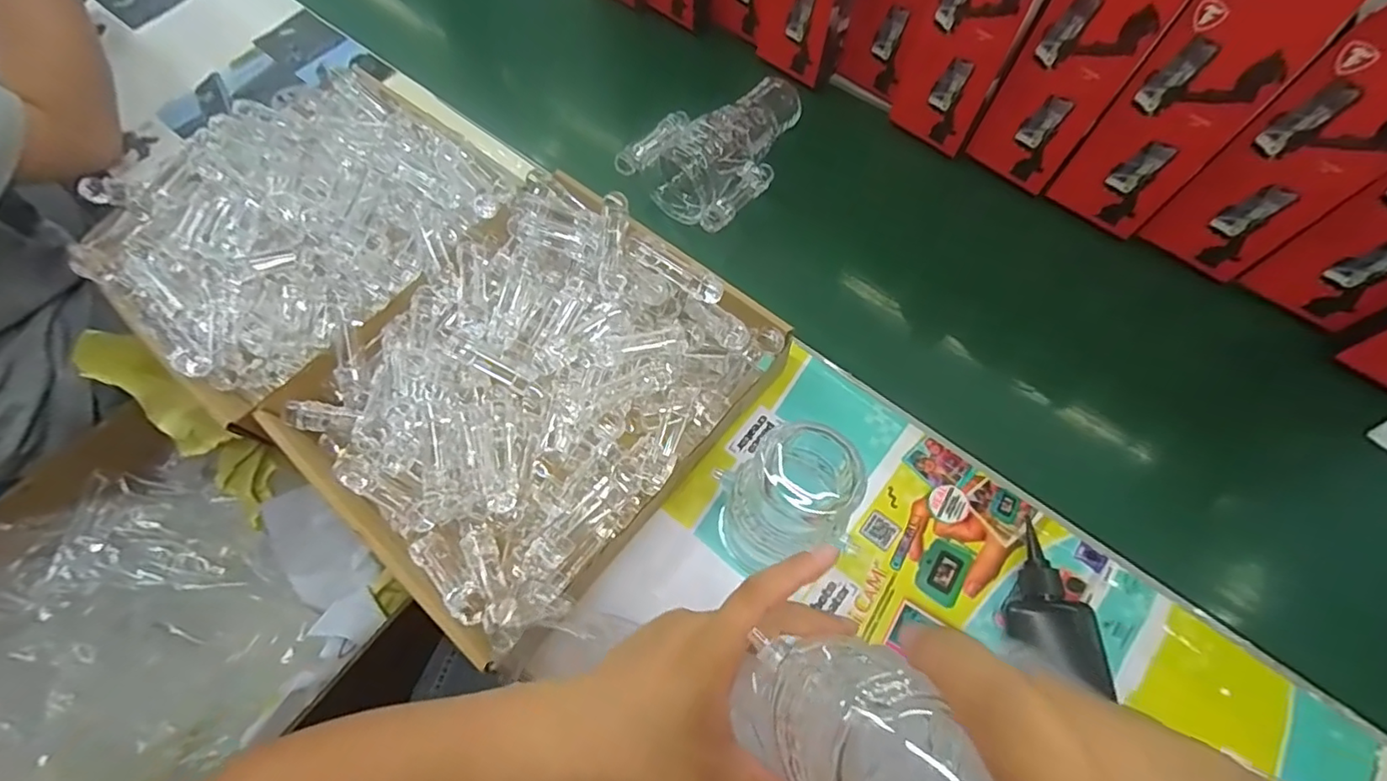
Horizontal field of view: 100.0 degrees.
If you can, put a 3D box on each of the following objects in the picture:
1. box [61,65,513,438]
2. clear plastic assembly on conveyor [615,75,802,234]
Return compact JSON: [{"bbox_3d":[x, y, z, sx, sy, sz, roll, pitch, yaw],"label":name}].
[{"bbox_3d":[-0.346,-0.152,0.510,0.288,0.061,0.300,39,72,17],"label":"box"},{"bbox_3d":[0.033,-0.244,0.572,0.119,0.049,0.183,39,72,17],"label":"clear plastic assembly on conveyor"}]

